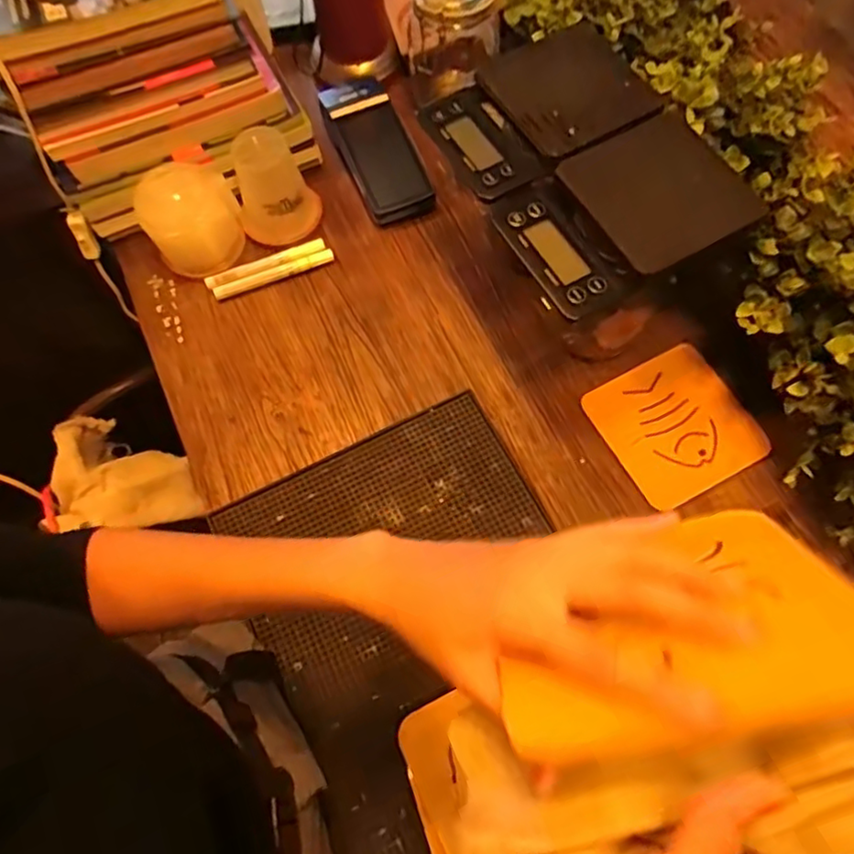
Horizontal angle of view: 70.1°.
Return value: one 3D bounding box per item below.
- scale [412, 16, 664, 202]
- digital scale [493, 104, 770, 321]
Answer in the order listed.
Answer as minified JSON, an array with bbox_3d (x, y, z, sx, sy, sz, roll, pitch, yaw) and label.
[{"bbox_3d":[0.103,-0.290,0.558,0.192,0.039,0.137,-28,69,-9],"label":"scale"},{"bbox_3d":[0.164,-0.178,0.512,0.187,0.040,0.133,-26,69,-8],"label":"digital scale"}]

